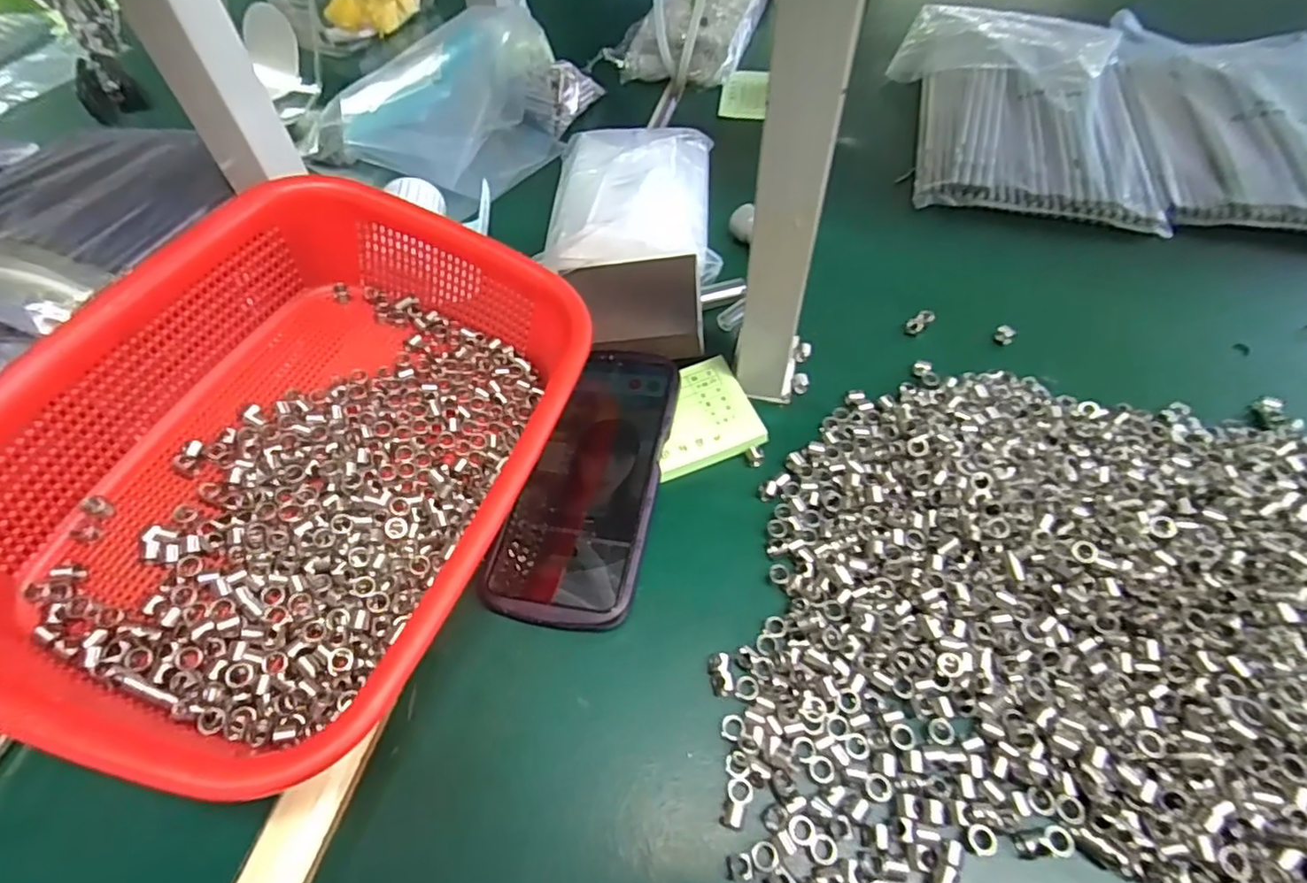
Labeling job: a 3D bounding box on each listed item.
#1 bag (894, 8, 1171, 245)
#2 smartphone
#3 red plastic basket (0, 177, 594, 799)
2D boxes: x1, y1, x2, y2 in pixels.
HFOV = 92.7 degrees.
[{"bbox_3d":[0.327,-0.315,0.567,0.203,0.040,0.335,11,55,11],"label":"bag"},{"bbox_3d":[-0.033,0.018,0.347,0.075,0.017,0.168,10,54,10],"label":"smartphone"},{"bbox_3d":[-0.165,-0.007,0.303,0.209,0.096,0.289,16,56,14],"label":"red plastic basket"}]

